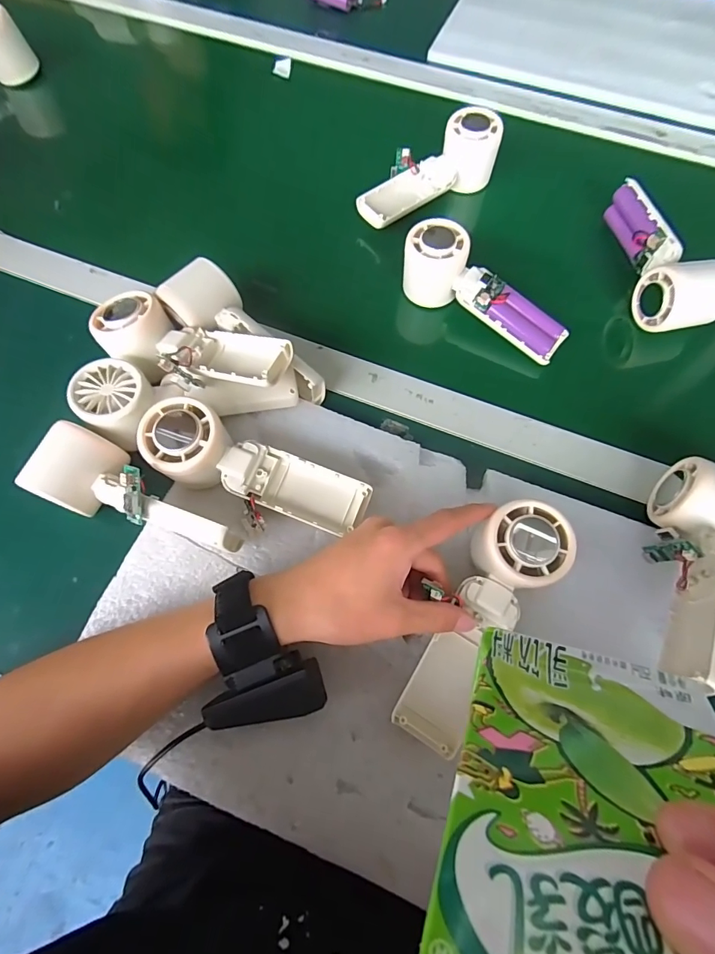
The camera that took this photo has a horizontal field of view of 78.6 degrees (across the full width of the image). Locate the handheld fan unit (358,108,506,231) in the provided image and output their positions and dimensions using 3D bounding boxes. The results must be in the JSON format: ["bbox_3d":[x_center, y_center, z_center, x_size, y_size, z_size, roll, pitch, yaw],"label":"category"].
[{"bbox_3d":[0.067,-0.320,0.450,0.160,0.050,0.064,-34,74,-12],"label":"handheld fan unit"}]

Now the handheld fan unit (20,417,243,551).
[{"bbox_3d":[-0.158,0.013,0.314,0.160,0.069,0.057,20,71,7],"label":"handheld fan unit"}]

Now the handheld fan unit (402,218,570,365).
[{"bbox_3d":[0.114,-0.166,0.396,0.162,0.049,0.049,38,74,13],"label":"handheld fan unit"}]

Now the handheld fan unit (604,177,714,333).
[{"bbox_3d":[0.288,-0.214,0.411,0.055,0.054,0.160,-4,70,-2],"label":"handheld fan unit"}]

